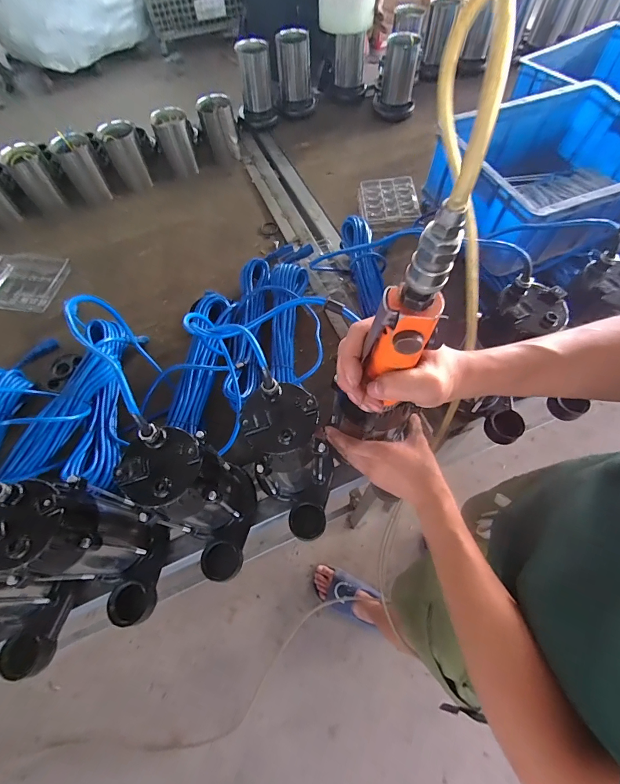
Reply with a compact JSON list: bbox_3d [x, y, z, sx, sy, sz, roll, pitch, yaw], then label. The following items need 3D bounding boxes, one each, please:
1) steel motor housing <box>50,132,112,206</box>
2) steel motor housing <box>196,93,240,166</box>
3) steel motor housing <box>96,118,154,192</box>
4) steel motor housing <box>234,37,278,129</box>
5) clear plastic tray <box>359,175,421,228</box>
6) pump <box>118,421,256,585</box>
[{"bbox_3d":[-0.577,-0.565,0.926,0.088,0.147,0.072,-34,63,-16],"label":"steel motor housing"},{"bbox_3d":[-0.247,-0.717,0.984,0.092,0.137,0.086,-10,59,-3],"label":"steel motor housing"},{"bbox_3d":[-0.476,-0.609,0.942,0.088,0.145,0.082,-25,61,-11],"label":"steel motor housing"},{"bbox_3d":[-0.155,-0.866,1.033,0.108,0.195,0.105,-12,59,-4],"label":"steel motor housing"},{"bbox_3d":[0.194,-0.471,0.885,0.134,0.023,0.167,-3,59,1],"label":"clear plastic tray"},{"bbox_3d":[-0.127,0.138,0.447,0.126,0.233,0.124,-34,63,-16],"label":"pump"}]

